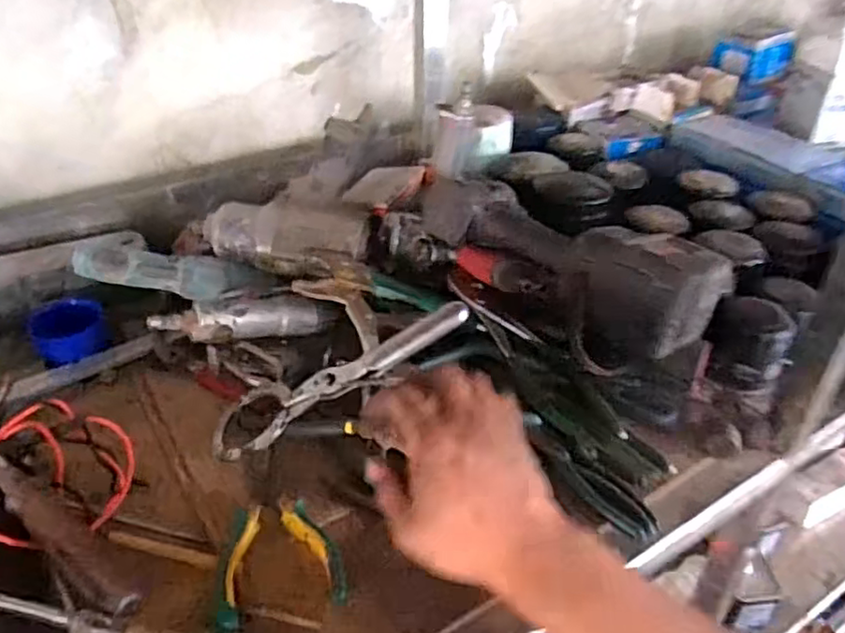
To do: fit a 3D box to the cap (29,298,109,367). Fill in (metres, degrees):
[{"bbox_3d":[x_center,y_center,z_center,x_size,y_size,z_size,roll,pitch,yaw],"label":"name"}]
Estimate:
[{"bbox_3d":[-0.342,0.013,0.622,0.065,0.040,0.054,-21,42,-25],"label":"cap"}]

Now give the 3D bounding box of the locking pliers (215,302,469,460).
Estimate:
[{"bbox_3d":[-0.070,0.050,0.531,0.235,0.015,0.070,-27,38,7],"label":"locking pliers"}]

